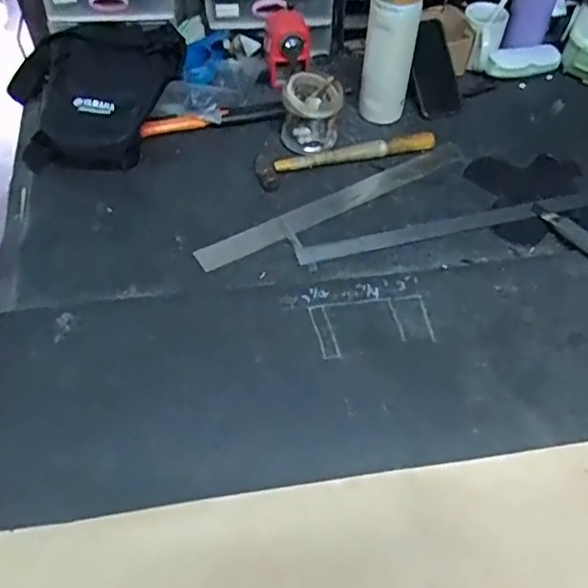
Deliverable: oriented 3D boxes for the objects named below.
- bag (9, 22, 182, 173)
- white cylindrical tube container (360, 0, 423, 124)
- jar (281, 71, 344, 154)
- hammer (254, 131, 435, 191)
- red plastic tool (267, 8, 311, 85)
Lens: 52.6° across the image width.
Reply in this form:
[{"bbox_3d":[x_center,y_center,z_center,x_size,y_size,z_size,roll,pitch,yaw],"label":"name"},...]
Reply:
[{"bbox_3d":[-0.309,-0.311,0.954,0.285,0.135,0.200,-10,54,-7],"label":"bag"},{"bbox_3d":[0.154,-0.392,0.938,0.080,0.234,0.072,6,54,5],"label":"white cylindrical tube container"},{"bbox_3d":[0.030,-0.294,0.965,0.092,0.117,0.094,0,54,0],"label":"jar"},{"bbox_3d":[0.088,-0.218,0.965,0.302,0.028,0.079,-9,54,-6],"label":"hammer"},{"bbox_3d":[-0.011,-0.442,1.041,0.077,0.071,0.107,-2,54,-1],"label":"red plastic tool"}]

